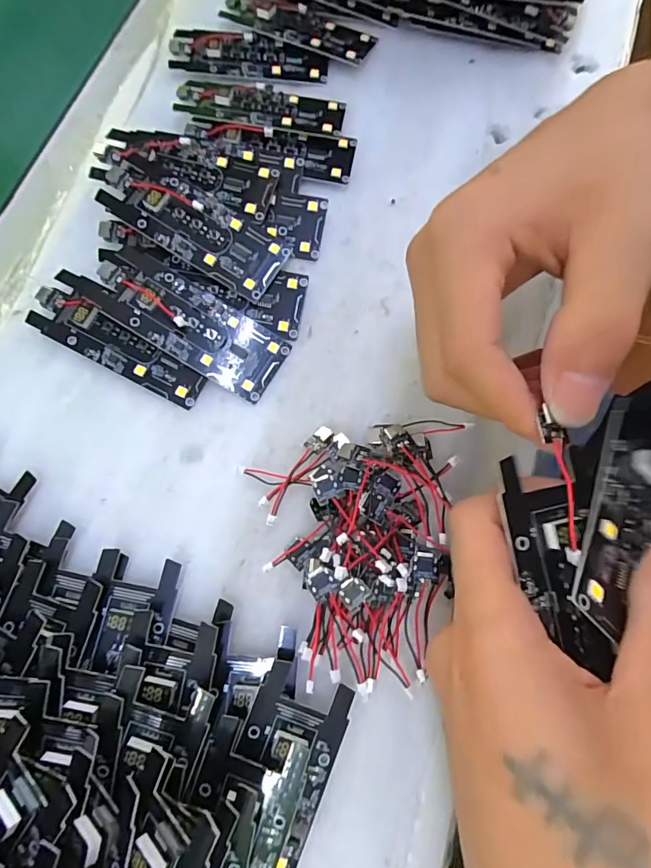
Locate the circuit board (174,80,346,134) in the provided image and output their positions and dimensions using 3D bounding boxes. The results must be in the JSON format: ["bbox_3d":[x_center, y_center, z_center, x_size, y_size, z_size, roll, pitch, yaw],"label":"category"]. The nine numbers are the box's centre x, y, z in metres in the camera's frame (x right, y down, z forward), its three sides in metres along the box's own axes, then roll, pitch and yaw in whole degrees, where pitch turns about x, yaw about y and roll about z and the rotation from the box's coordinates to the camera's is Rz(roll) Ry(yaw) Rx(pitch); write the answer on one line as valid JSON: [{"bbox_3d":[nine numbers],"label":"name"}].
[{"bbox_3d":[-0.039,-0.201,0.279,0.099,0.007,0.039,9,74,2],"label":"circuit board"}]

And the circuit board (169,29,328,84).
[{"bbox_3d":[-0.049,-0.243,0.294,0.098,0.005,0.035,4,74,0],"label":"circuit board"}]

